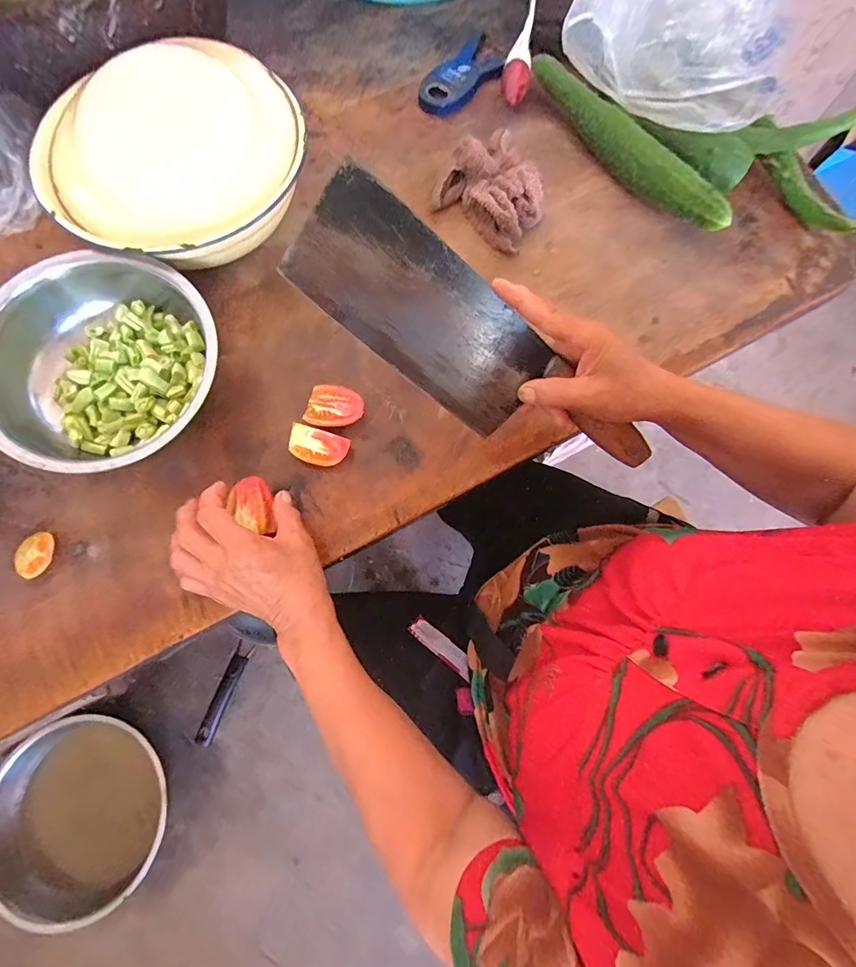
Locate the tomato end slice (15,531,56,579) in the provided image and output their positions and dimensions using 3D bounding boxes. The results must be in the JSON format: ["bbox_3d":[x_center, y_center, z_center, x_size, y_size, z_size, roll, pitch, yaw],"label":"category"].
[{"bbox_3d":[-0.355,0.065,0.406,0.033,0.007,0.038,-9,75,-3],"label":"tomato end slice"}]

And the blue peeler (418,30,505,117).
[{"bbox_3d":[0.042,-0.518,0.571,0.070,0.017,0.152,42,78,9],"label":"blue peeler"}]

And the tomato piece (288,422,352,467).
[{"bbox_3d":[-0.104,-0.033,0.434,0.053,0.037,0.032,19,76,4],"label":"tomato piece"}]

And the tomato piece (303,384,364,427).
[{"bbox_3d":[-0.091,-0.076,0.448,0.053,0.026,0.046,4,75,0],"label":"tomato piece"}]

